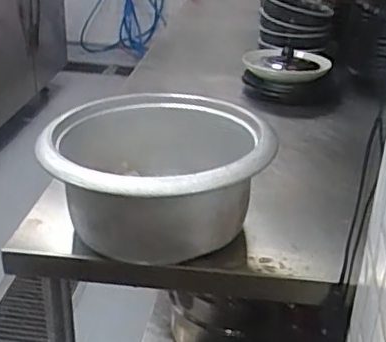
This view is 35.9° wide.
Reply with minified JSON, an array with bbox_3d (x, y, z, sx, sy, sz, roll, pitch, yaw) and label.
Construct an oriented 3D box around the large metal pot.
[{"bbox_3d":[-0.040,0.008,0.790,0.269,0.153,0.318,6,27,8],"label":"large metal pot"}]

